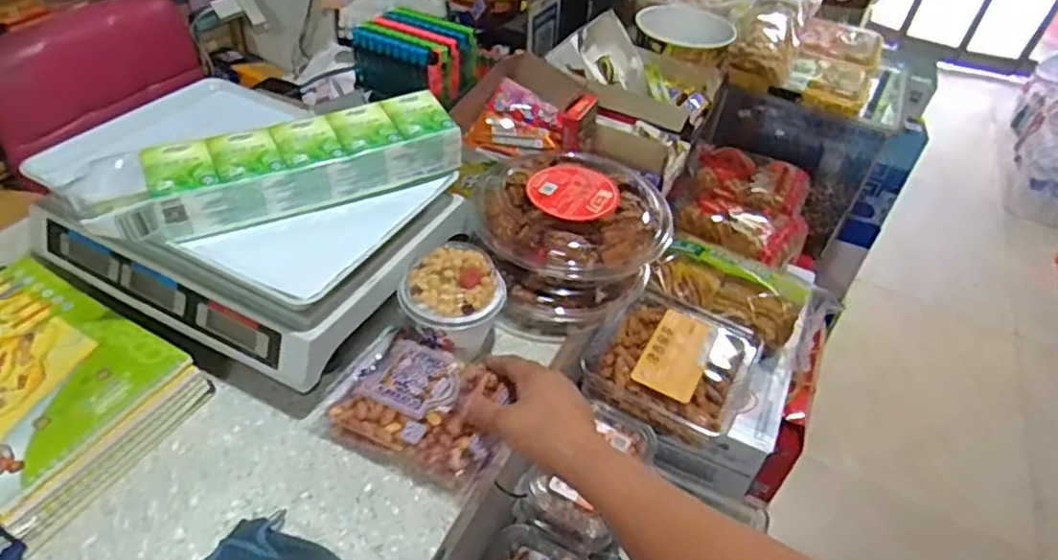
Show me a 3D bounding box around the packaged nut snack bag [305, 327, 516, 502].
[{"bbox_3d":[-0.092,0.104,0.574,0.156,0.045,0.109,24,48,17],"label":"packaged nut snack bag"}]

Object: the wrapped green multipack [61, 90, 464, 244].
[{"bbox_3d":[-0.226,-0.103,0.605,0.324,0.054,0.102,-17,47,-24],"label":"wrapped green multipack"}]

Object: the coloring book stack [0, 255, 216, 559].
[{"bbox_3d":[-0.422,0.076,0.563,0.260,0.033,0.165,25,45,18],"label":"coloring book stack"}]

